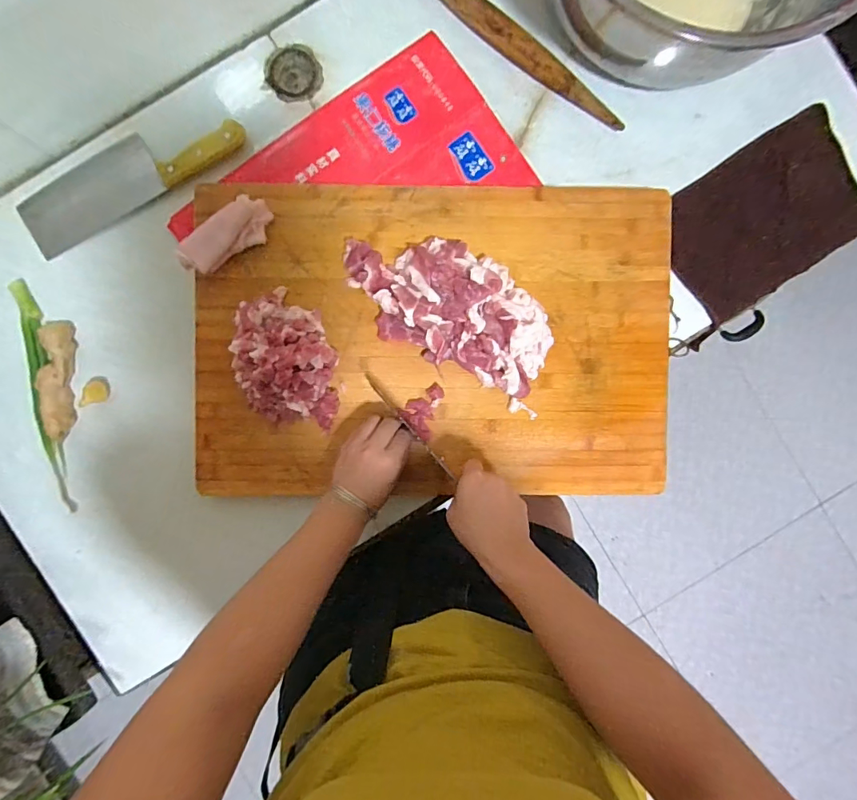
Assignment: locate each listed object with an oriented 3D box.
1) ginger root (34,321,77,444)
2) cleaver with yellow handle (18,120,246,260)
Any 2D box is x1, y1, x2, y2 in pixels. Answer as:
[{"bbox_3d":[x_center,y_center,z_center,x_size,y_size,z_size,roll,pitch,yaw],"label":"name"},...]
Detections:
[{"bbox_3d":[-0.444,-0.026,0.538,0.029,0.026,0.141,-1,90,1],"label":"ginger root"},{"bbox_3d":[-0.359,-0.271,0.540,0.280,0.024,0.076,-27,90,1],"label":"cleaver with yellow handle"}]

